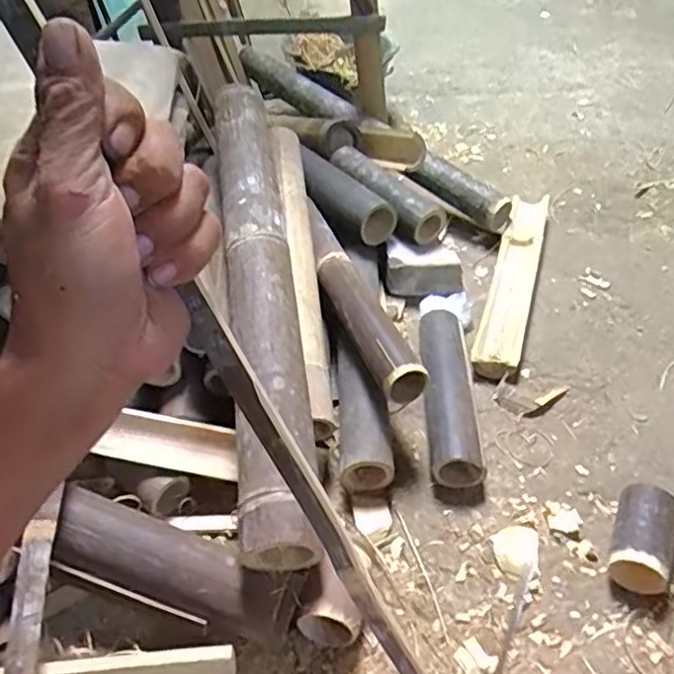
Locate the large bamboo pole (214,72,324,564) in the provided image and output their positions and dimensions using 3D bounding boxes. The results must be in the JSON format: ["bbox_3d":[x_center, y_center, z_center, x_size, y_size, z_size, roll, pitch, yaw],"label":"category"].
[{"bbox_3d":[-0.100,-0.086,0.826,0.092,0.068,0.759,-7,59,-4],"label":"large bamboo pole"}]

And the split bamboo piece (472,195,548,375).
[{"bbox_3d":[0.289,-0.095,1.048,0.066,0.032,0.446,11,45,16],"label":"split bamboo piece"}]

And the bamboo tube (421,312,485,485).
[{"bbox_3d":[0.150,0.073,0.876,0.067,0.058,0.287,0,44,3],"label":"bamboo tube"}]

